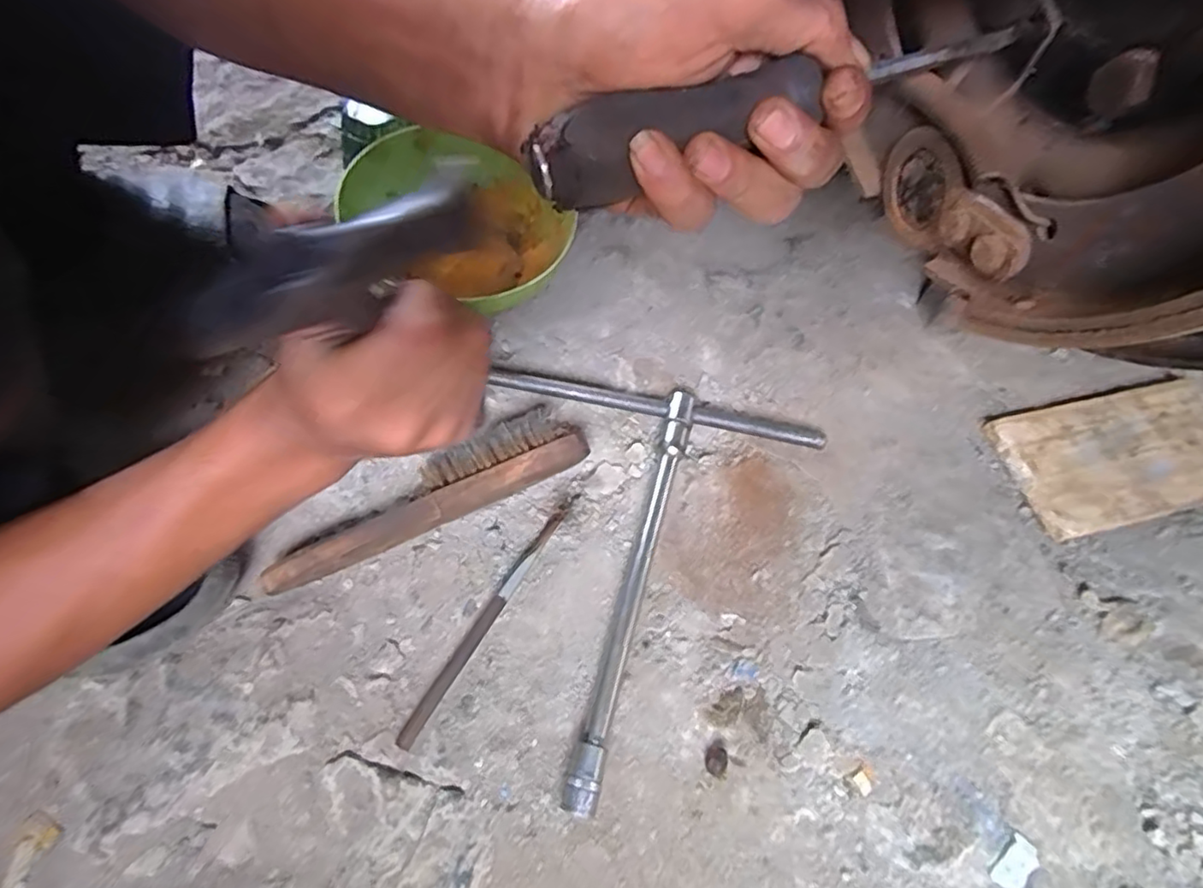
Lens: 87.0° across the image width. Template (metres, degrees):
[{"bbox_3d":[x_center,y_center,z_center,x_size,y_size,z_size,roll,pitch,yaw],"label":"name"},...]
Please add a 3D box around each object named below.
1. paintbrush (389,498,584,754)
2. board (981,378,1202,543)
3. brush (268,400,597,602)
[{"bbox_3d":[-0.075,0.111,0.437,0.014,0.012,0.198,28,63,11],"label":"paintbrush"},{"bbox_3d":[0.405,0.006,0.490,0.179,0.022,0.104,-11,63,-10],"label":"board"},{"bbox_3d":[-0.125,0.037,0.464,0.235,0.033,0.051,-24,65,-16],"label":"brush"}]

